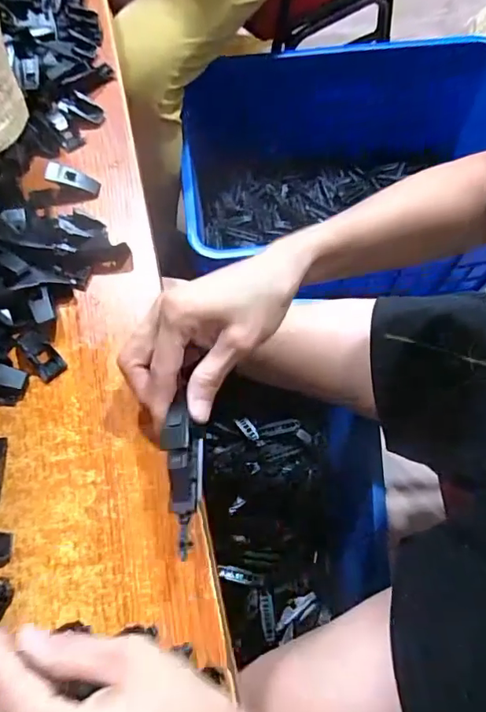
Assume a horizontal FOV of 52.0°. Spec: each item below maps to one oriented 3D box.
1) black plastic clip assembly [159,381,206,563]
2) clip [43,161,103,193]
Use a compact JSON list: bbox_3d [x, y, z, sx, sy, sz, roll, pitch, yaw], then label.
[{"bbox_3d":[-0.034,0.066,0.290,0.024,0.020,0.093,-4,72,-2],"label":"black plastic clip assembly"},{"bbox_3d":[-0.136,-0.142,0.399,0.042,0.007,0.013,17,66,-16],"label":"clip"}]

